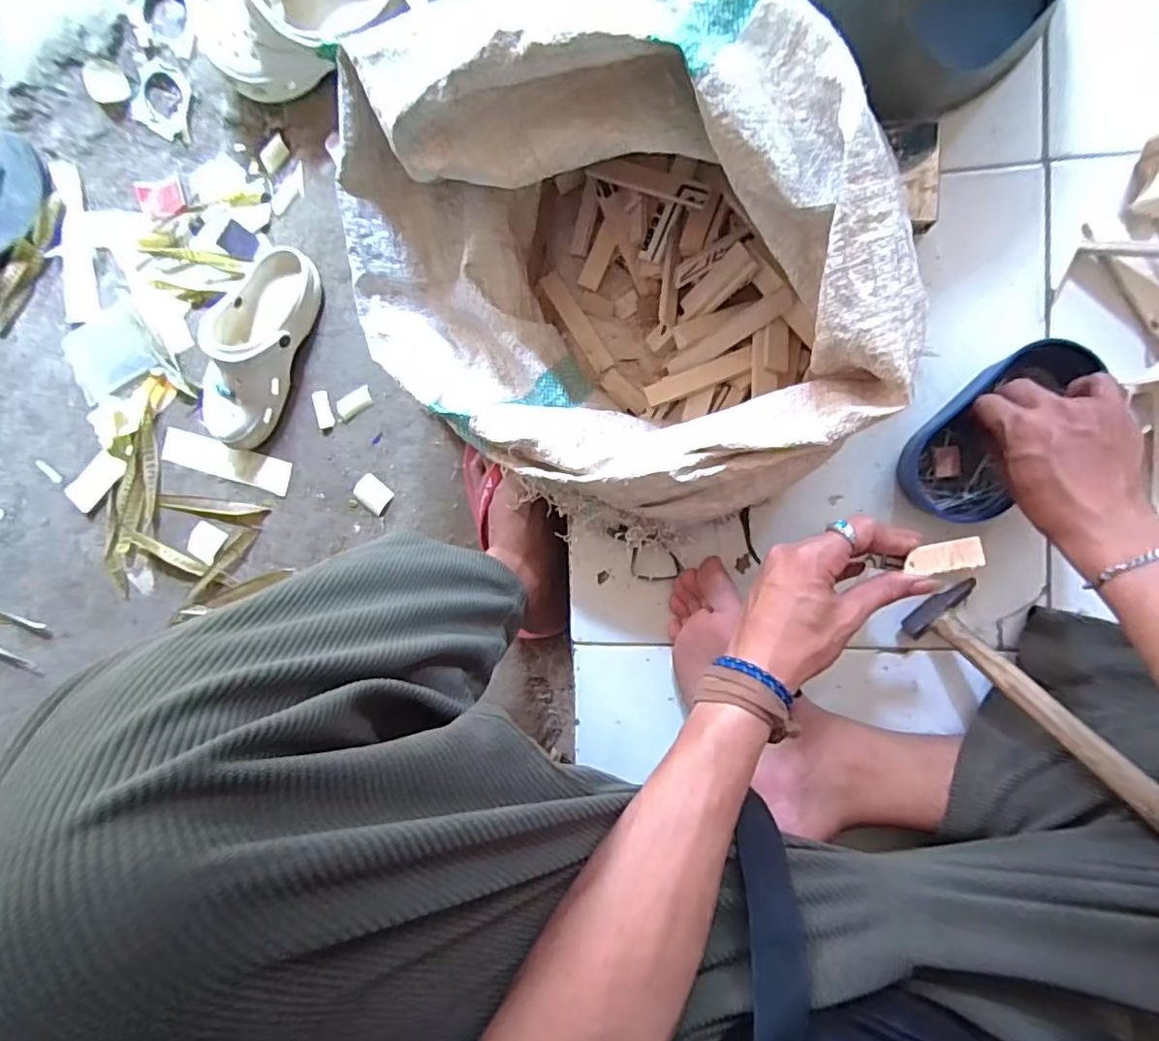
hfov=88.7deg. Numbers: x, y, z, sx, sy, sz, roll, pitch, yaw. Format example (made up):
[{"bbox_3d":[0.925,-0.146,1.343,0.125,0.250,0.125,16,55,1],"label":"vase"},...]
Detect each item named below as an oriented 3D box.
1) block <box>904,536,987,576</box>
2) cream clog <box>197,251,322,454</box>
[{"bbox_3d":[0.244,0.025,0.397,0.048,0.004,0.020,-13,89,11],"label":"block"},{"bbox_3d":[-0.396,-0.212,0.716,0.104,0.080,0.243,24,94,6],"label":"cream clog"}]

